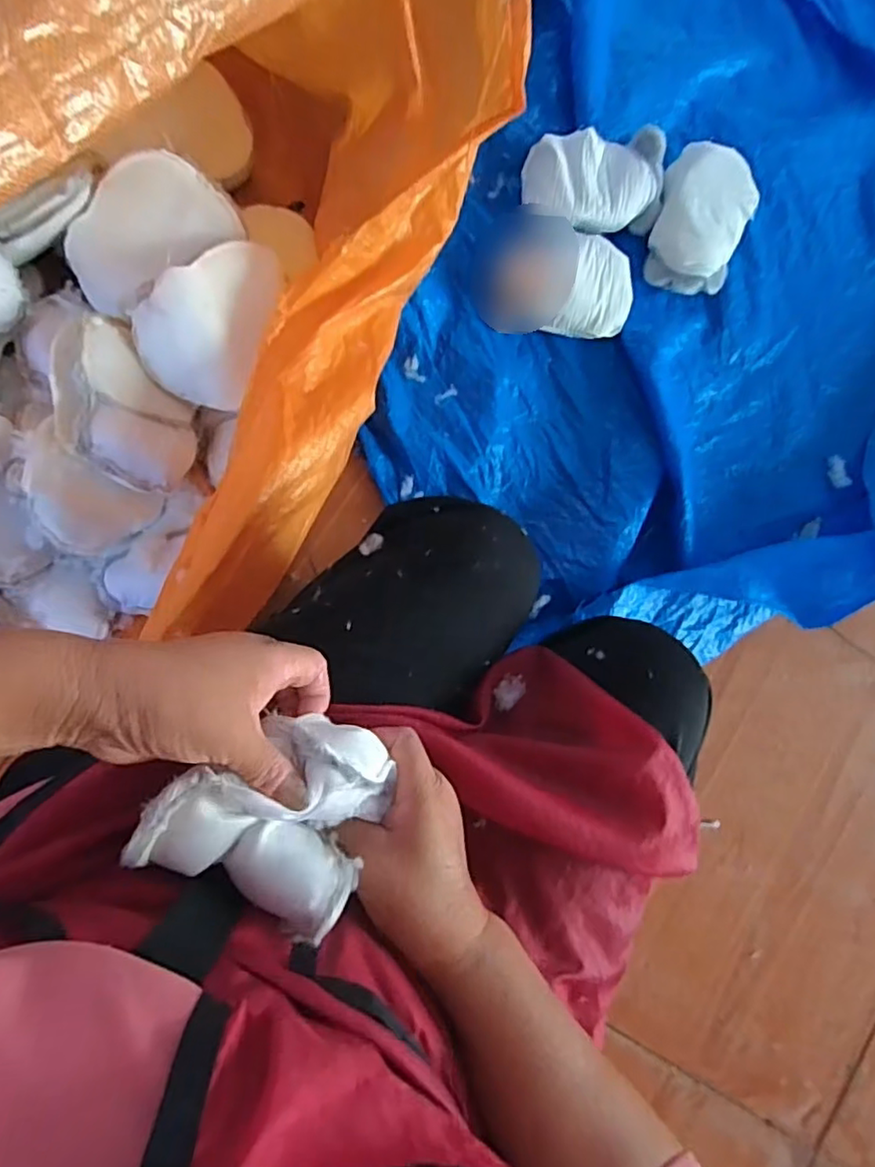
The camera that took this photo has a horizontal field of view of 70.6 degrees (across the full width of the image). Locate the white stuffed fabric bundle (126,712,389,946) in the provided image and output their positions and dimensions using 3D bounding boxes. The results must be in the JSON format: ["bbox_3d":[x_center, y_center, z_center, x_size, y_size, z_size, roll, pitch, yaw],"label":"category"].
[{"bbox_3d":[-0.080,0.114,0.319,0.107,0.043,0.096,33,85,-4],"label":"white stuffed fabric bundle"}]

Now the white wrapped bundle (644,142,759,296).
[{"bbox_3d":[0.347,-0.478,0.818,0.125,0.053,0.176,20,86,-5],"label":"white wrapped bundle"}]

